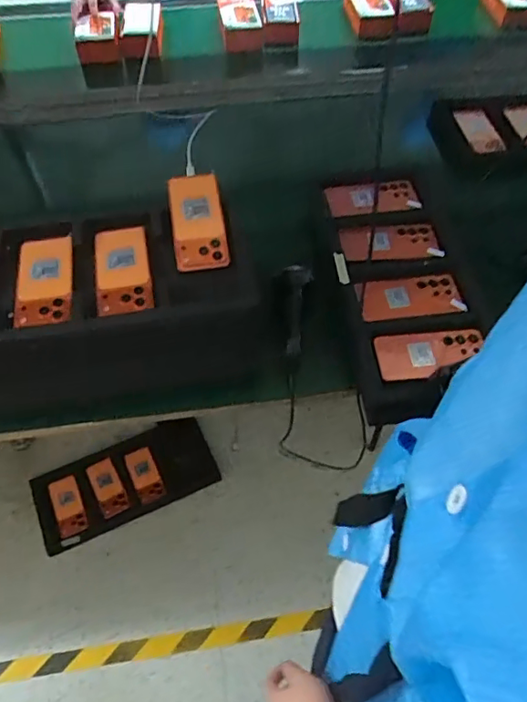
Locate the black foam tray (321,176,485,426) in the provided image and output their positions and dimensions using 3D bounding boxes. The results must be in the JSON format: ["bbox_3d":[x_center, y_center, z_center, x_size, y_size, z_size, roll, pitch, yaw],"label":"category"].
[{"bbox_3d":[0.223,-0.114,0.870,0.209,0.050,0.449,-7,64,-3],"label":"black foam tray"}]

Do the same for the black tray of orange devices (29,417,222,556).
[{"bbox_3d":[-0.379,0.356,1.466,0.476,0.063,0.216,-21,57,-15],"label":"black tray of orange devices"}]

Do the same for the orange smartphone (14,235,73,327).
[{"bbox_3d":[-0.309,-0.102,0.750,0.076,0.015,0.163,-10,56,-7],"label":"orange smartphone"}]

